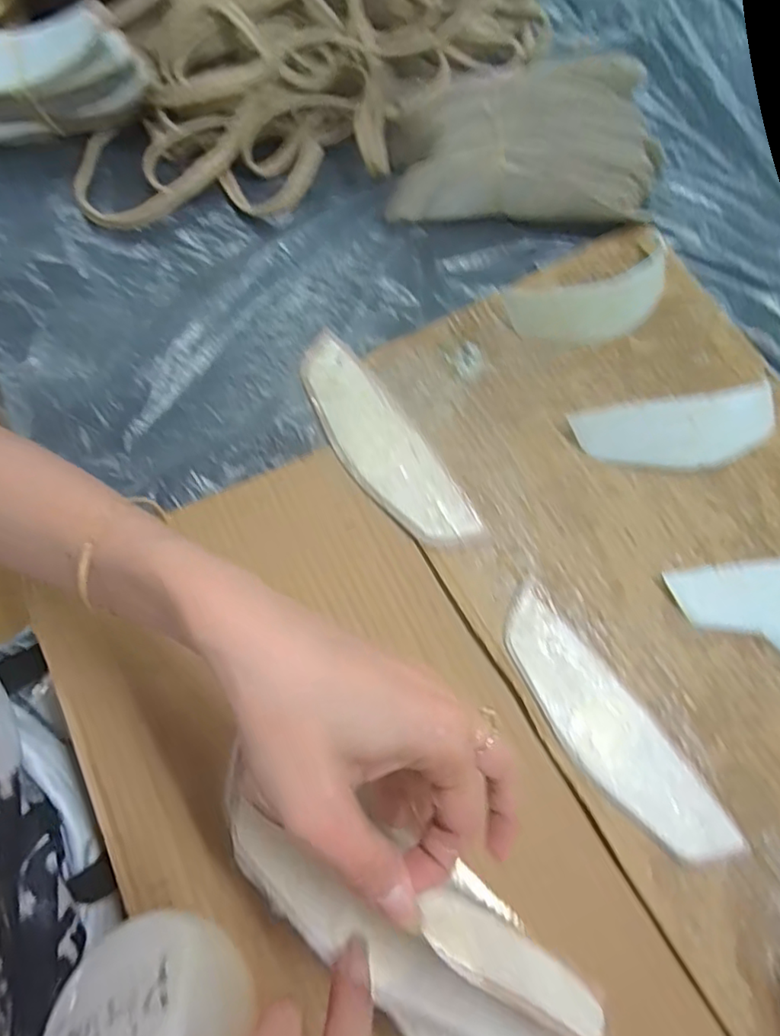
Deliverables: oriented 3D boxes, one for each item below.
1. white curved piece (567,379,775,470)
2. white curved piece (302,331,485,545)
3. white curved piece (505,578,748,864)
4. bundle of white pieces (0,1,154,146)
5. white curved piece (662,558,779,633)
[{"bbox_3d":[0.191,-0.057,0.379,0.138,0.035,0.044,-9,73,-5],"label":"white curved piece"},{"bbox_3d":[-0.008,-0.049,0.376,0.049,0.009,0.164,-34,77,-12],"label":"white curved piece"},{"bbox_3d":[0.123,0.120,0.329,0.048,0.007,0.168,-36,78,-12],"label":"white curved piece"},{"bbox_3d":[-0.263,-0.317,0.419,0.180,0.067,0.051,-6,73,-4],"label":"bundle of white pieces"},{"bbox_3d":[0.248,0.045,0.356,0.150,0.018,0.041,-5,73,-4],"label":"white curved piece"}]

